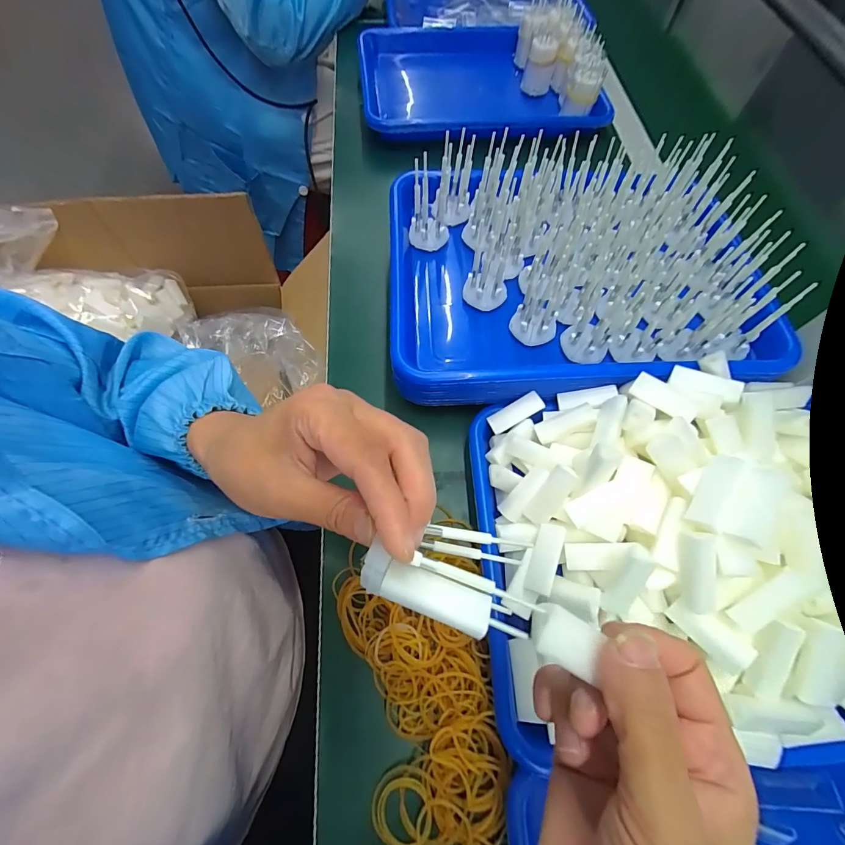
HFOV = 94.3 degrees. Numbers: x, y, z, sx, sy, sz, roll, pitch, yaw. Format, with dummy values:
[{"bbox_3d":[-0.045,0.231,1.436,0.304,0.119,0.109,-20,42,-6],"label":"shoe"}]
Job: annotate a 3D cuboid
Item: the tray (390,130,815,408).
[{"bbox_3d":[0.142,-0.148,0.354,0.340,0.069,0.255,-1,65,-3],"label":"tray"}]

